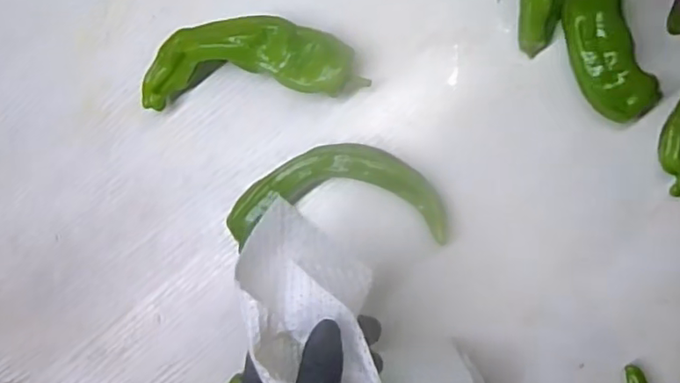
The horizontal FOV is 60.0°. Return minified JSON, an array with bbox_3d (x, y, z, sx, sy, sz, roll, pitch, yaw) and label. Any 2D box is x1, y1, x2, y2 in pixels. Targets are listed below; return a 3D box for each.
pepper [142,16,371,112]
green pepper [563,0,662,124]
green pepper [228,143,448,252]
[{"bbox_3d":[-0.062,-0.089,0.409,0.152,0.043,0.052,-3,91,9],"label":"pepper"},{"bbox_3d":[0.162,-0.100,0.360,0.047,0.029,0.114,-14,89,9],"label":"green pepper"},{"bbox_3d":[-0.001,0.001,0.404,0.142,0.033,0.064,-1,91,9],"label":"green pepper"}]

